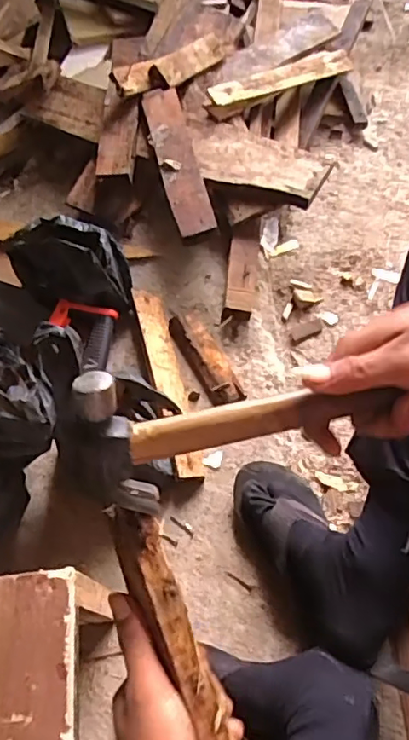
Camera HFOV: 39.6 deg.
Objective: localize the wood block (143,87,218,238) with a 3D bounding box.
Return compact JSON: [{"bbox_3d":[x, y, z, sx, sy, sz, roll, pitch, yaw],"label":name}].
[{"bbox_3d":[-0.046,-0.348,0.922,0.062,0.017,0.308,-14,62,-2],"label":"wood block"}]

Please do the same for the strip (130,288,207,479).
[{"bbox_3d":[-0.054,0.005,0.826,0.044,0.018,0.306,-15,62,-5],"label":"strip"}]

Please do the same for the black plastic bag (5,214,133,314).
[{"bbox_3d":[-0.210,-0.176,0.876,0.195,0.104,0.121,5,63,8],"label":"black plastic bag"}]

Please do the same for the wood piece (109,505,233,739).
[{"bbox_3d":[-0.019,0.166,0.353,0.030,0.019,0.167,-23,73,-9],"label":"wood piece"}]

